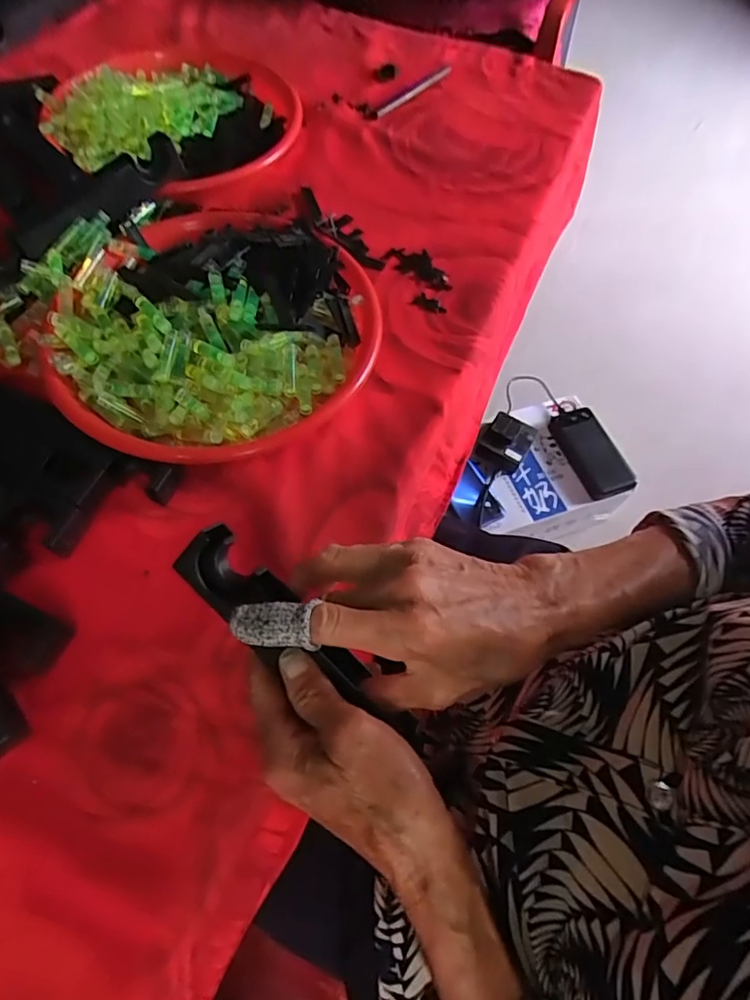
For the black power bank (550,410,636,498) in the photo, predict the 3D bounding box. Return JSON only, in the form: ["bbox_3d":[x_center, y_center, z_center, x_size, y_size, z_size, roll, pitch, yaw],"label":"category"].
[{"bbox_3d":[0.334,-0.077,0.875,0.069,0.012,0.157,-25,61,10],"label":"black power bank"}]

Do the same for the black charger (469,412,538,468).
[{"bbox_3d":[0.200,-0.092,0.870,0.072,0.046,0.083,29,64,12],"label":"black charger"}]

